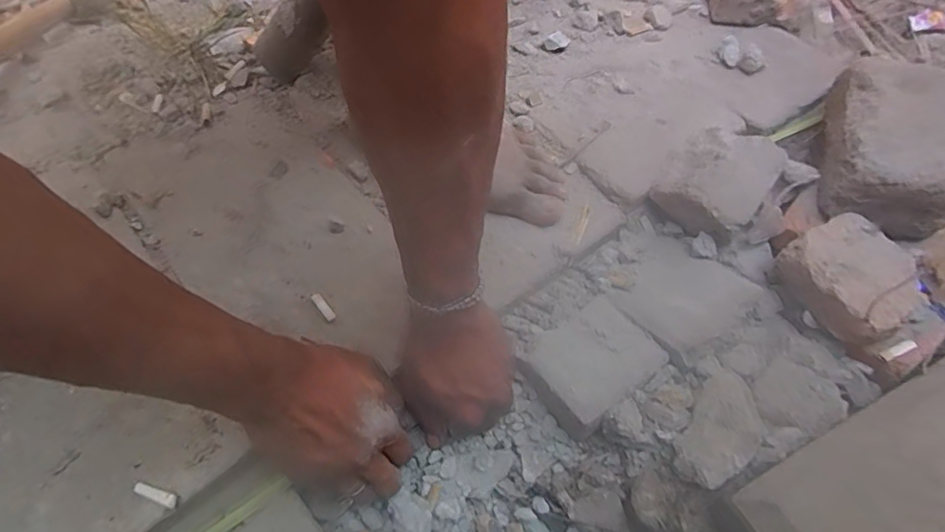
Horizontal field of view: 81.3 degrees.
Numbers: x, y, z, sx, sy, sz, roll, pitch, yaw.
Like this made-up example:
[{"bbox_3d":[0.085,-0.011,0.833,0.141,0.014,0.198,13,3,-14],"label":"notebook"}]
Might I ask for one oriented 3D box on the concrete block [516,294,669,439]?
[{"bbox_3d":[0.104,0.091,0.500,0.110,0.046,0.089,-32,63,-18],"label":"concrete block"}]

